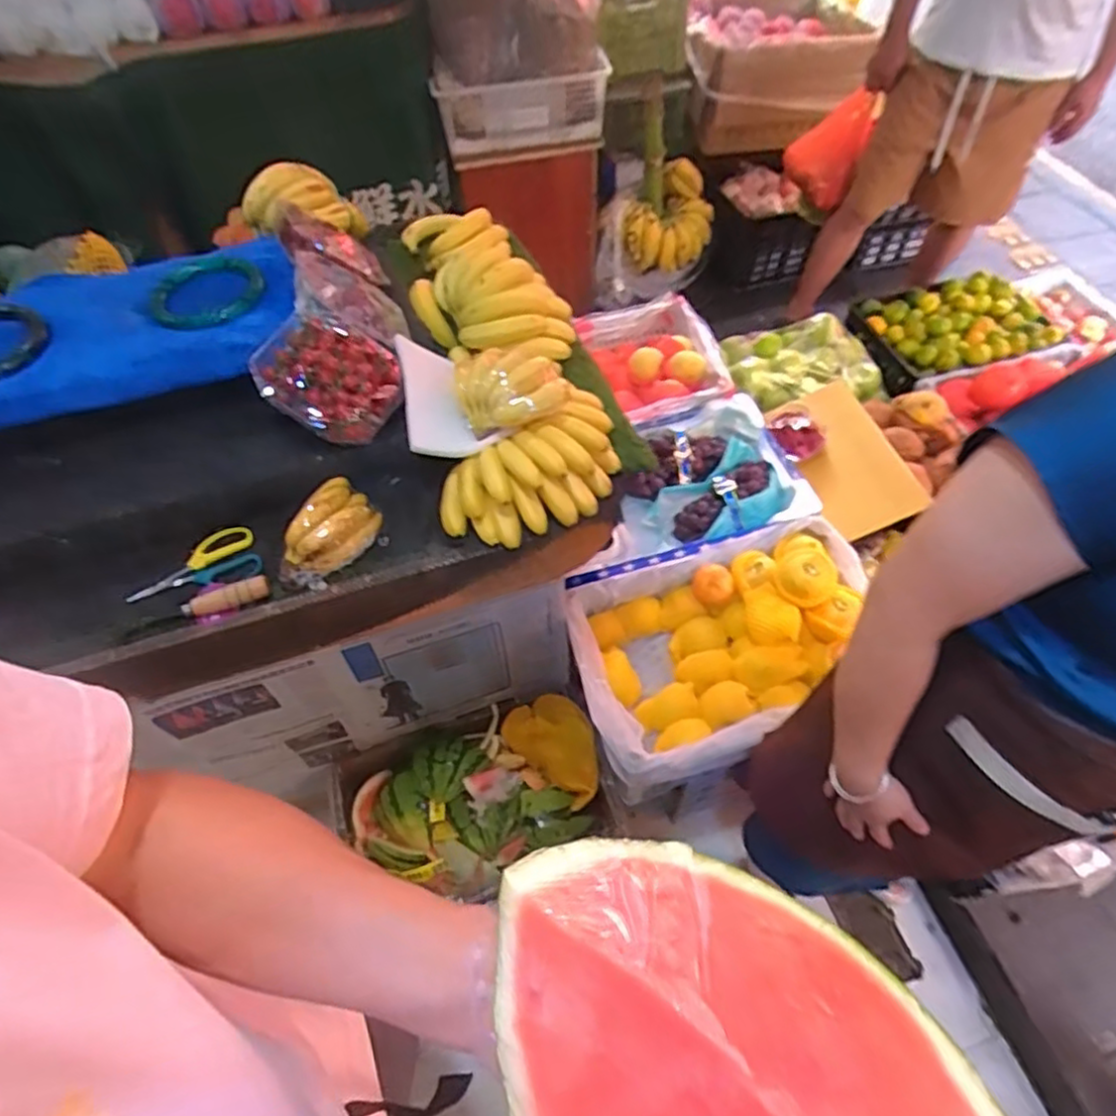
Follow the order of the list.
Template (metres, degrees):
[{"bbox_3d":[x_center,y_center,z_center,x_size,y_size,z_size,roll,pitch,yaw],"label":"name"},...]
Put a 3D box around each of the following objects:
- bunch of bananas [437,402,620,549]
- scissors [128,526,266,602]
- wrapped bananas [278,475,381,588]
[{"bbox_3d":[-0.026,-0.096,0.803,0.221,0.097,0.105,-23,56,-14],"label":"bunch of bananas"},{"bbox_3d":[-0.430,0.017,0.814,0.150,0.017,0.065,-22,70,-6],"label":"scissors"},{"bbox_3d":[-0.261,-0.028,0.796,0.059,0.068,0.129,22,58,17],"label":"wrapped bananas"}]

